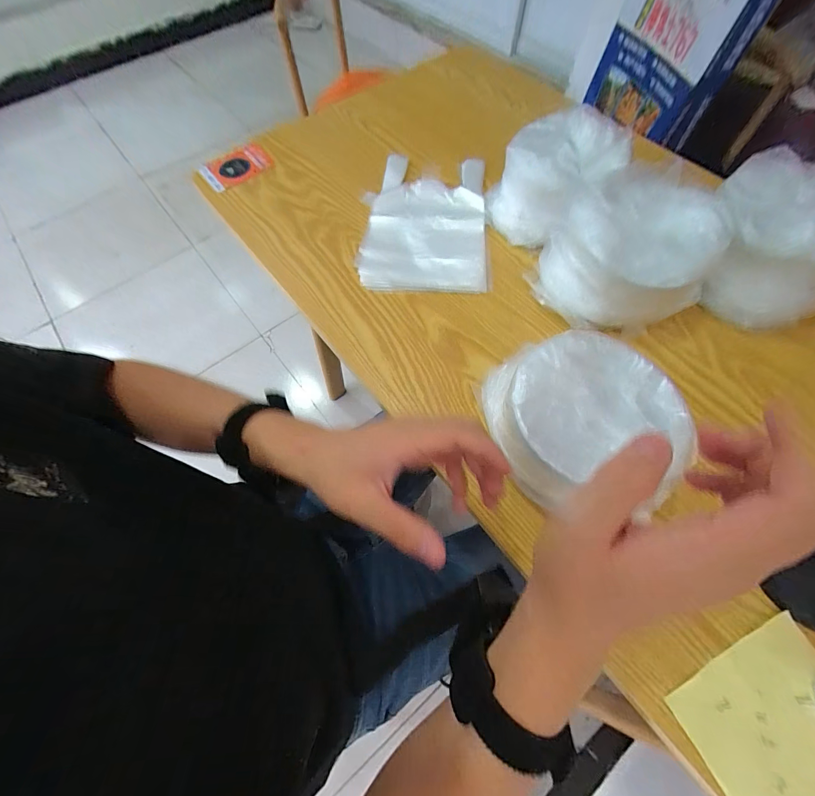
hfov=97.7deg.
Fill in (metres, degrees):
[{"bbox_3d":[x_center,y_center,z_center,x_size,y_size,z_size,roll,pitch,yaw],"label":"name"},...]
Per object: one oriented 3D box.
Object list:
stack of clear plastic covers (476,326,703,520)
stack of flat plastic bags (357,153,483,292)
[{"bbox_3d":[0.154,0.027,0.327,0.155,0.092,0.142,5,66,4],"label":"stack of clear plastic covers"},{"bbox_3d":[0.023,-0.254,0.507,0.167,0.015,0.249,2,65,2],"label":"stack of flat plastic bags"}]

